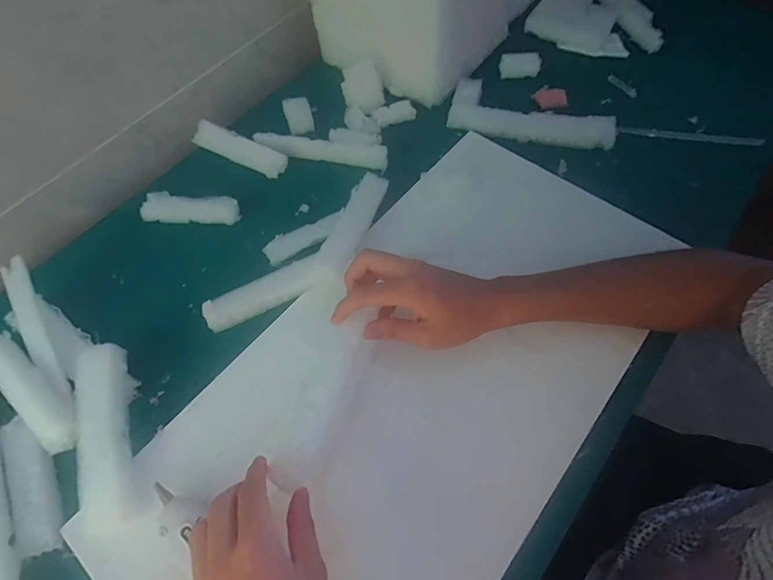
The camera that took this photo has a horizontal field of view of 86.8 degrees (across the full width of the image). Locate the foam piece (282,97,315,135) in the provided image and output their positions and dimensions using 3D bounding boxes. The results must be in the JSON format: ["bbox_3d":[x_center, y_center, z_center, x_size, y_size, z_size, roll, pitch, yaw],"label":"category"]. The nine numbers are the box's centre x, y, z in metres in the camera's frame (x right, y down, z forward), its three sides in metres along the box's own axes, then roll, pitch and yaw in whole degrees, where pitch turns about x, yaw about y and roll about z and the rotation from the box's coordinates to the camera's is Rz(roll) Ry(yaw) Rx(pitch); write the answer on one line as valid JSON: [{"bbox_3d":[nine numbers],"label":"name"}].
[{"bbox_3d":[-0.120,-0.239,0.559,0.034,0.018,0.055,-18,64,-7],"label":"foam piece"}]

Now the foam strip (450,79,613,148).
[{"bbox_3d":[0.190,-0.233,0.538,0.209,0.031,0.085,18,65,10],"label":"foam strip"}]

